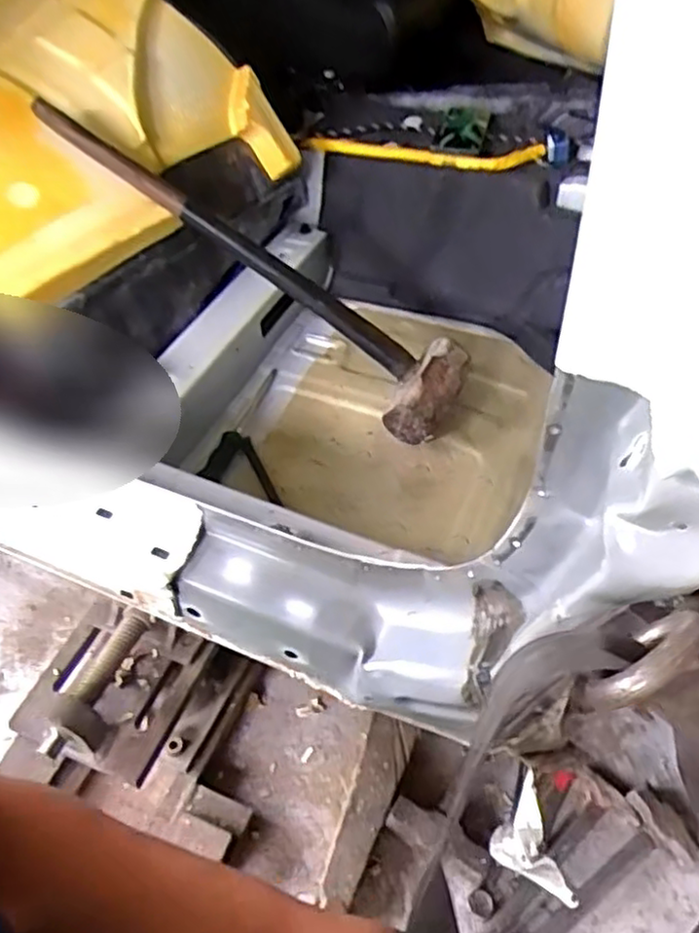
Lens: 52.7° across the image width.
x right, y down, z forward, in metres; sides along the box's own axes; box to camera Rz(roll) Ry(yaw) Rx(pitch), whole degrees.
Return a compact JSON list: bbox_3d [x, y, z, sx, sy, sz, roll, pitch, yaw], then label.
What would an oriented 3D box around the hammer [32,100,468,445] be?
[{"bbox_3d":[-0.120,-0.253,0.896,0.617,0.071,0.144,36,52,-7],"label":"hammer"}]

